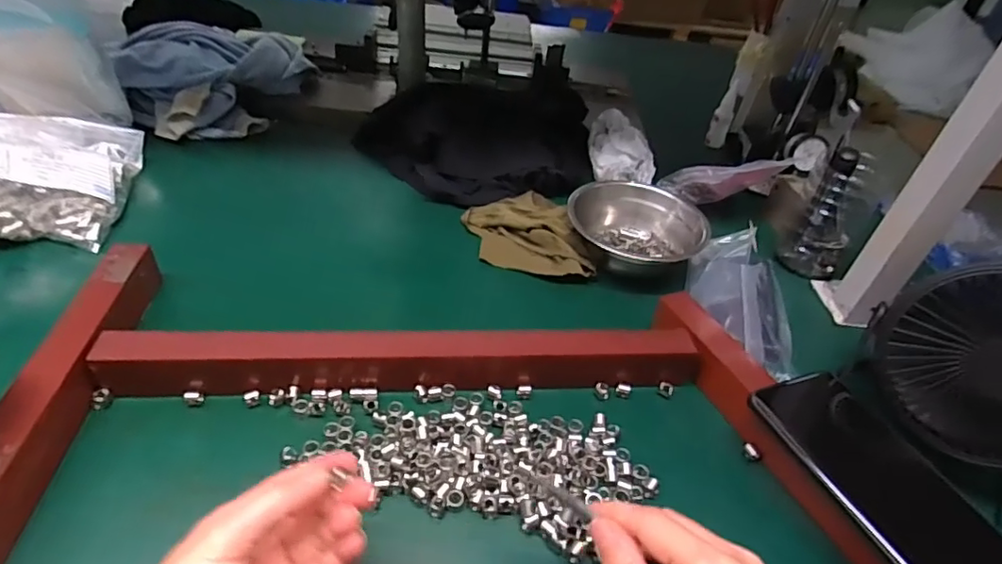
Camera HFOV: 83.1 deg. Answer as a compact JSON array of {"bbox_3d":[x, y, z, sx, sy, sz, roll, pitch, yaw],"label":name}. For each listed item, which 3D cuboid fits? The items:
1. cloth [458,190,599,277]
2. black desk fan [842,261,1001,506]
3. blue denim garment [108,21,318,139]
[{"bbox_3d":[0.023,-0.050,0.543,0.100,0.026,0.133,-4,43,-13],"label":"cloth"},{"bbox_3d":[0.307,0.067,0.353,0.077,0.126,0.147,-21,49,-29],"label":"black desk fan"},{"bbox_3d":[-0.337,-0.243,0.677,0.214,0.067,0.156,-11,45,-21],"label":"blue denim garment"}]

